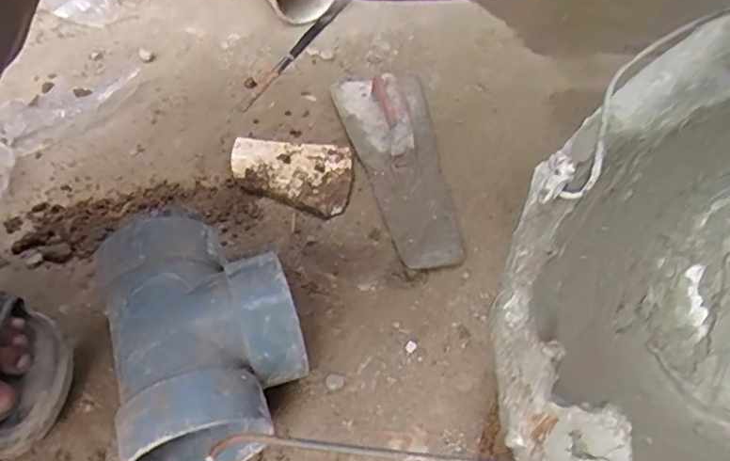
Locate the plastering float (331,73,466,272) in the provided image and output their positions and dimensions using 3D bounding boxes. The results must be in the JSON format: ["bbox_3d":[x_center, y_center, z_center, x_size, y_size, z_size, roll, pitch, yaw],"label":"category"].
[{"bbox_3d":[0.039,-0.096,0.613,0.100,0.051,0.316,-9,49,-10],"label":"plastering float"}]

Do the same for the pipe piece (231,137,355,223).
[{"bbox_3d":[-0.076,-0.053,0.597,0.125,0.017,0.086,7,48,4],"label":"pipe piece"}]

